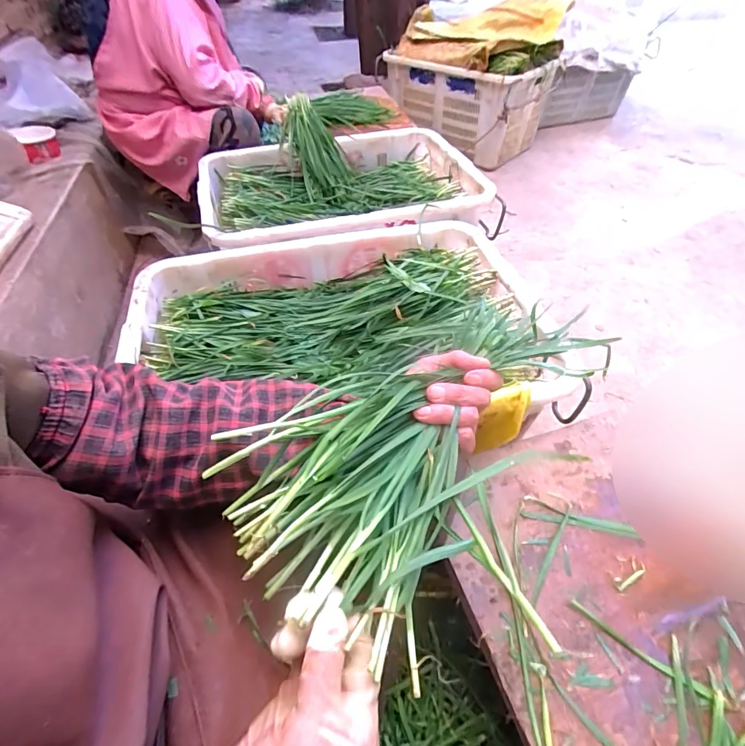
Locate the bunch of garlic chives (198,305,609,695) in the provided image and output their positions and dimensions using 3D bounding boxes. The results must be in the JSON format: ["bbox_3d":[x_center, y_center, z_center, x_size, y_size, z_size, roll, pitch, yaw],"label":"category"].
[{"bbox_3d":[0.058,0.044,0.338,0.354,0.064,0.158,-35,57,-24],"label":"bunch of garlic chives"}]

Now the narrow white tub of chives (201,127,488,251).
[{"bbox_3d":[-0.068,-0.467,1.068,0.709,0.135,0.501,-20,52,-15],"label":"narrow white tub of chives"}]

